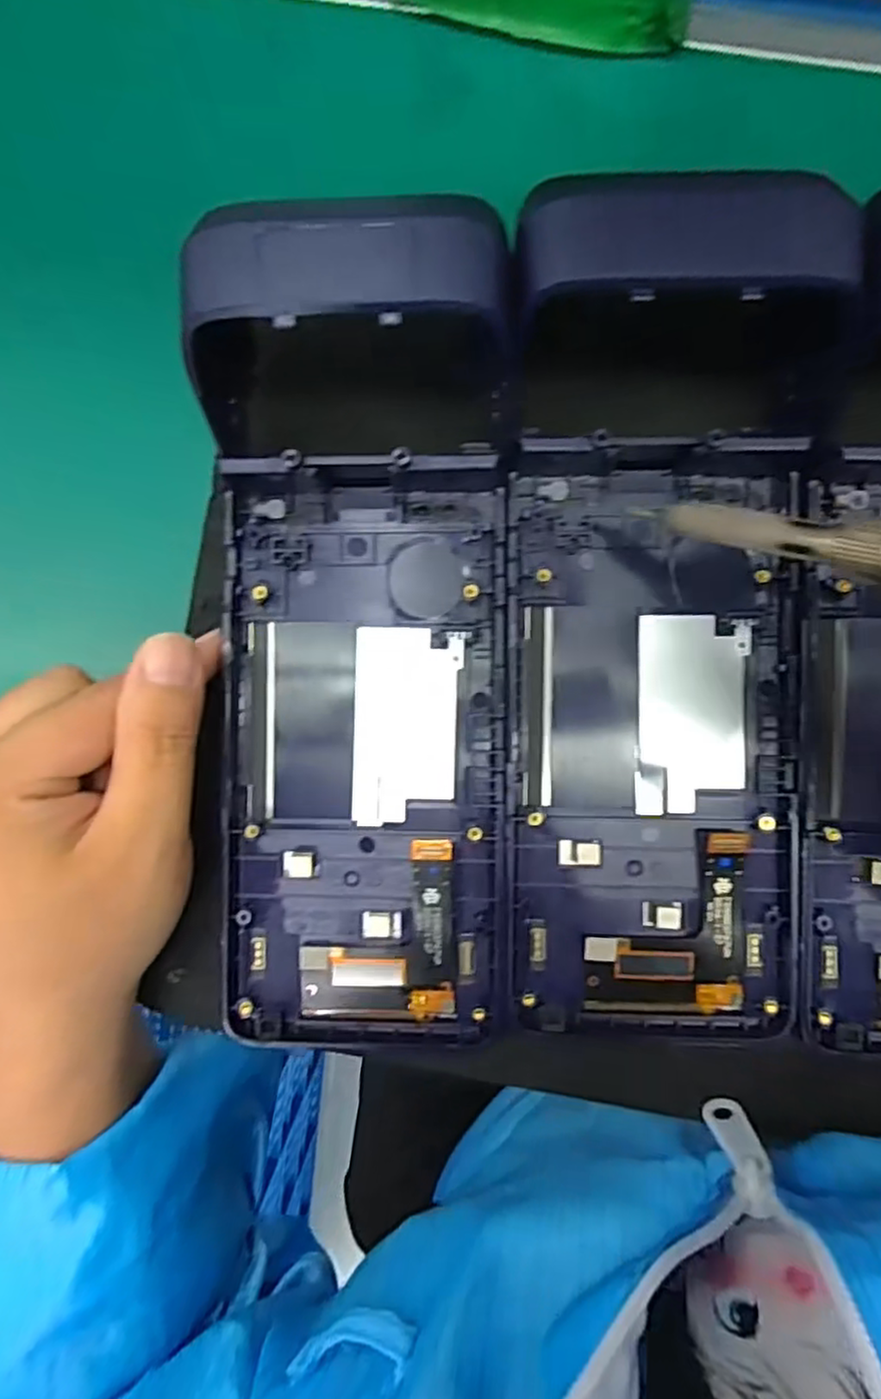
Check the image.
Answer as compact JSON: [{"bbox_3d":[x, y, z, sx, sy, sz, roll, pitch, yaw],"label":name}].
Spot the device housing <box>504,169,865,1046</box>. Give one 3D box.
[{"bbox_3d":[0.059,-0.015,0.190,0.081,0.048,0.216,-1,100,2],"label":"device housing"}]

